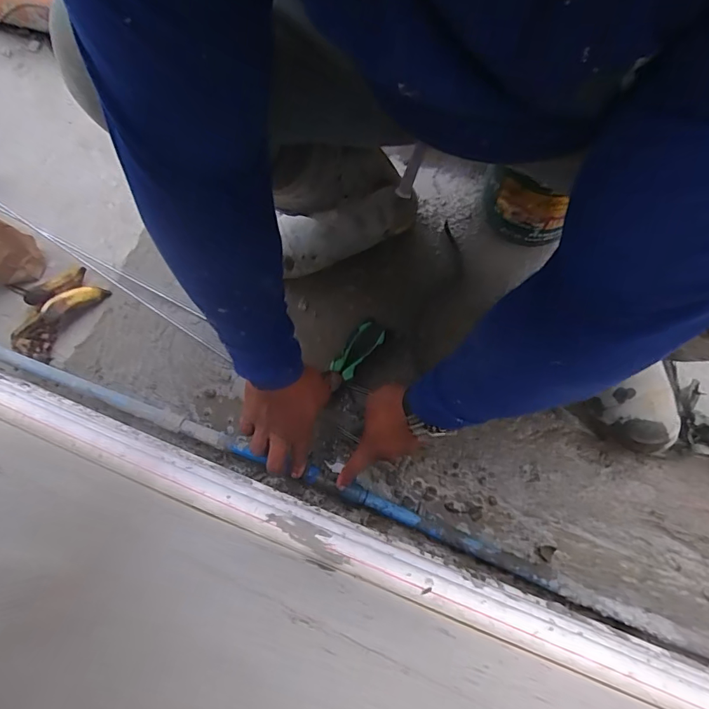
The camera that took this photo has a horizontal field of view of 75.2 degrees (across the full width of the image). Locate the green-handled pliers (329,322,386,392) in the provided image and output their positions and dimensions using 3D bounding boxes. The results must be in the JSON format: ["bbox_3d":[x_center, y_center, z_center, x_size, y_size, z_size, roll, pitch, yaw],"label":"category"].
[{"bbox_3d":[0.000,0.000,0.716,0.041,0.022,0.113,39,78,13],"label":"green-handled pliers"}]

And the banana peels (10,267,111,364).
[{"bbox_3d":[-0.496,-0.074,0.755,0.092,0.043,0.161,33,76,12],"label":"banana peels"}]

